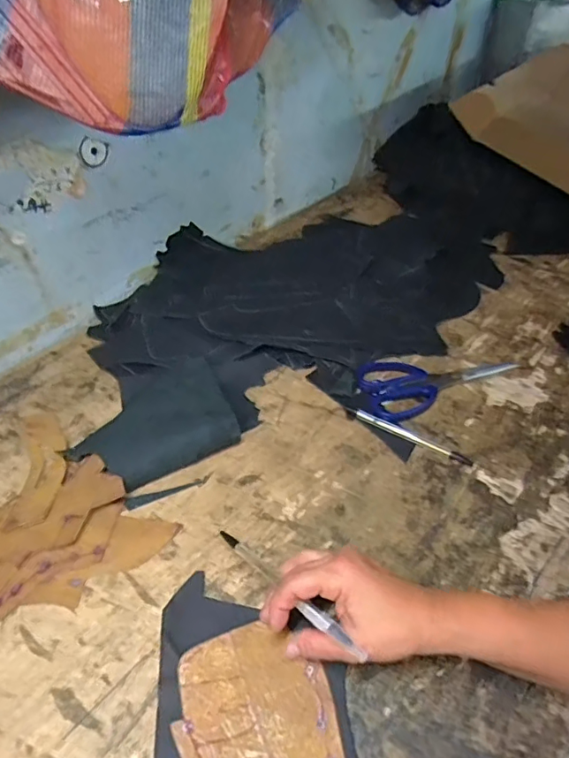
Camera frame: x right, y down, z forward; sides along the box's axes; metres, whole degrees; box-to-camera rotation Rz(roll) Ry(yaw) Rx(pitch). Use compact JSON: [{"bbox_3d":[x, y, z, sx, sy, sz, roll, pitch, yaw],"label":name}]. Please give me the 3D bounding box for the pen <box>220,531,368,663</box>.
[{"bbox_3d":[-0.003,0.153,0.390,0.011,0.013,0.147,-34,38,-30],"label":"pen"}]

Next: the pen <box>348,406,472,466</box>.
[{"bbox_3d":[0.125,0.057,0.530,0.130,0.010,0.009,23,49,20],"label":"pen"}]

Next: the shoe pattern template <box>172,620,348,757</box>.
[{"bbox_3d":[-0.011,0.236,0.339,0.099,0.018,0.151,-19,48,-19],"label":"shoe pattern template"}]

